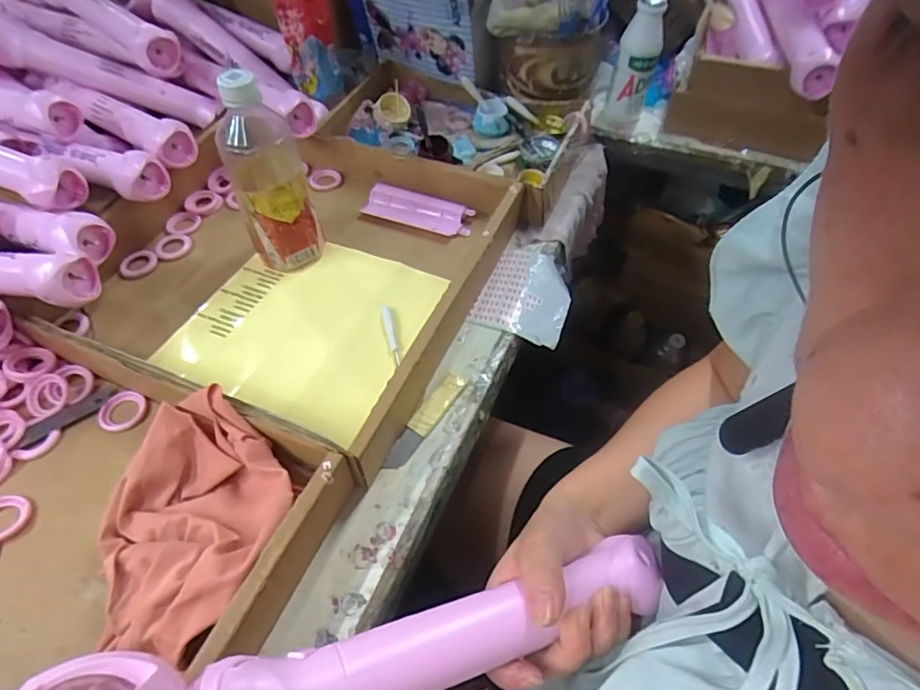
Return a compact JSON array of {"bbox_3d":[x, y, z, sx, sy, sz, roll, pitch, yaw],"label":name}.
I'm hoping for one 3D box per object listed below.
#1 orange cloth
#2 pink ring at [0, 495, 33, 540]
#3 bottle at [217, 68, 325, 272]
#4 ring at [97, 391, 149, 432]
[{"bbox_3d":[-0.187,0.119,0.377,0.134,0.053,0.162,-26,58,-19],"label":"orange cloth"},{"bbox_3d":[-0.342,0.128,0.403,0.040,0.006,0.035,2,53,1],"label":"pink ring"},{"bbox_3d":[-0.180,-0.156,0.507,0.068,0.186,0.064,-23,57,-17],"label":"bottle"},{"bbox_3d":[-0.288,0.056,0.462,0.038,0.006,0.036,0,53,0],"label":"ring"}]

